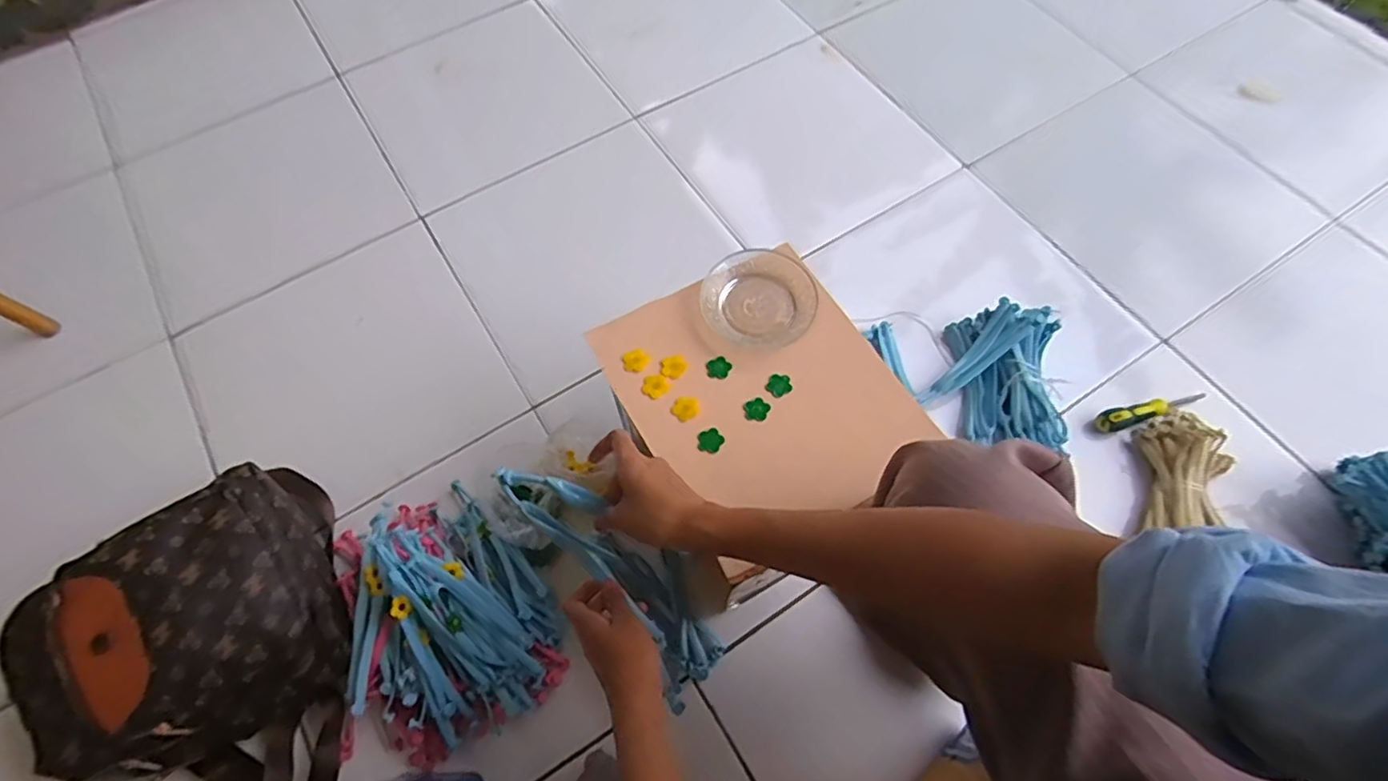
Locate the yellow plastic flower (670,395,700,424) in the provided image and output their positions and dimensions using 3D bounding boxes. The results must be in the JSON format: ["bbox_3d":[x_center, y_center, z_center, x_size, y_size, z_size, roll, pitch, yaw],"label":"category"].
[{"bbox_3d":[-0.008,0.017,0.610,0.027,0.004,0.025,0,65,1],"label":"yellow plastic flower"}]

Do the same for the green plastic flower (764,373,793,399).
[{"bbox_3d":[0.082,-0.005,0.607,0.024,0.004,0.022,0,65,1],"label":"green plastic flower"}]

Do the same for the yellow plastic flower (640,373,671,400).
[{"bbox_3d":[-0.039,-0.004,0.614,0.025,0.004,0.028,-38,70,-16],"label":"yellow plastic flower"}]

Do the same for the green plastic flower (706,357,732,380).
[{"bbox_3d":[0.025,-0.022,0.616,0.025,0.004,0.023,0,65,1],"label":"green plastic flower"}]

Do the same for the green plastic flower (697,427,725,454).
[{"bbox_3d":[0.015,0.047,0.585,0.025,0.004,0.023,0,65,1],"label":"green plastic flower"}]

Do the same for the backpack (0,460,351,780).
[{"bbox_3d":[-0.534,0.274,0.678,0.271,0.155,0.374,-26,67,-11],"label":"backpack"}]

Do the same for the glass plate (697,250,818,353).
[{"bbox_3d":[0.064,-0.095,0.635,0.108,0.031,0.106,0,65,1],"label":"glass plate"}]

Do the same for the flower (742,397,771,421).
[{"bbox_3d":[0.059,0.017,0.598,0.024,0.004,0.023,0,65,1],"label":"flower"}]

